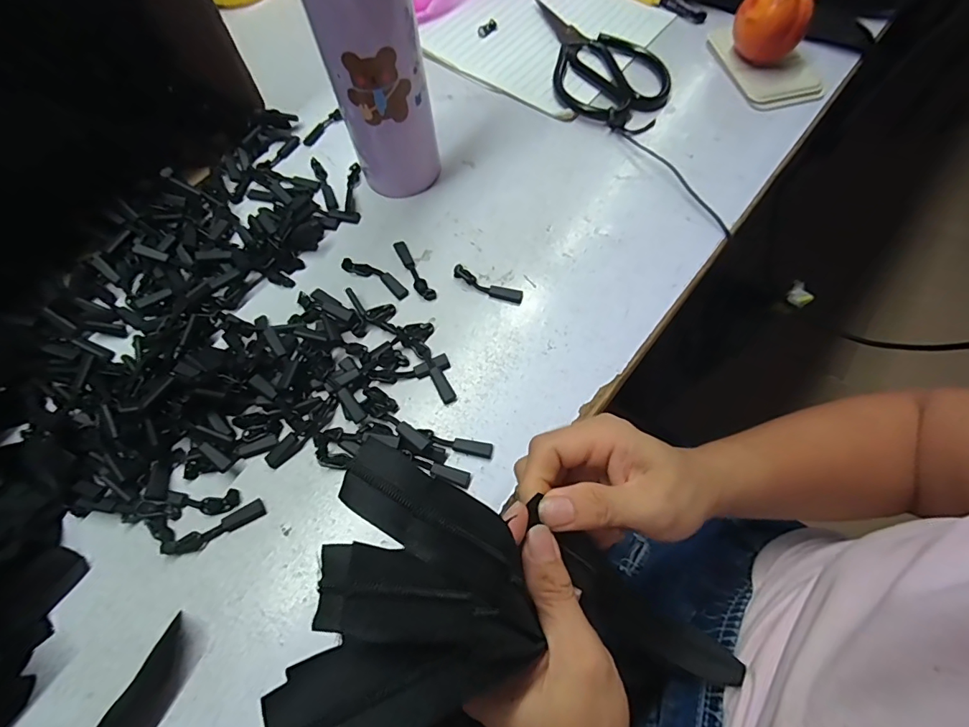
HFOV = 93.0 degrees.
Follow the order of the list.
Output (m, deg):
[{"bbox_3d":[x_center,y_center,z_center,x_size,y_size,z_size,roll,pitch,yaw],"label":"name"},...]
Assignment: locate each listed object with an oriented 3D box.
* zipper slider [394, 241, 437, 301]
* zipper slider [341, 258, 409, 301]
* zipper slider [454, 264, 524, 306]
[{"bbox_3d":[-0.053,-0.069,0.340,0.011,0.004,0.059,-28,68,-10],"label":"zipper slider"},{"bbox_3d":[-0.080,-0.064,0.340,0.057,0.004,0.013,28,70,14],"label":"zipper slider"},{"bbox_3d":[0.002,-0.057,0.332,0.054,0.005,0.012,24,69,12],"label":"zipper slider"}]

